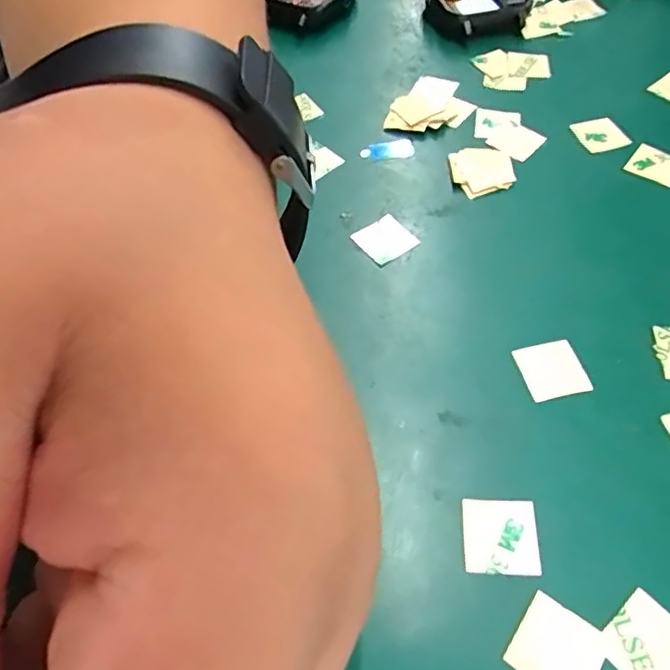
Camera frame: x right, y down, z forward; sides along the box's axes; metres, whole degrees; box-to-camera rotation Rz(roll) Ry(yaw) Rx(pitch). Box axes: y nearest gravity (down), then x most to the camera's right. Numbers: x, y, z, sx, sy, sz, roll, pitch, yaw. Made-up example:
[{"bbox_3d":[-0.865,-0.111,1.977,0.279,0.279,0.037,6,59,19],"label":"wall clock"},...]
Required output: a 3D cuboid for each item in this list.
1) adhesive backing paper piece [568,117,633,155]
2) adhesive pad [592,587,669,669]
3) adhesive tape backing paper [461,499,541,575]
[{"bbox_3d":[0.090,-0.069,0.194,0.015,0.004,0.013,-14,57,-7],"label":"adhesive backing paper piece"},{"bbox_3d":[0.061,0.059,0.108,0.016,0.004,0.015,-37,60,-19],"label":"adhesive pad"},{"bbox_3d":[0.035,0.042,0.121,0.015,0.004,0.015,1,55,5],"label":"adhesive tape backing paper"}]

